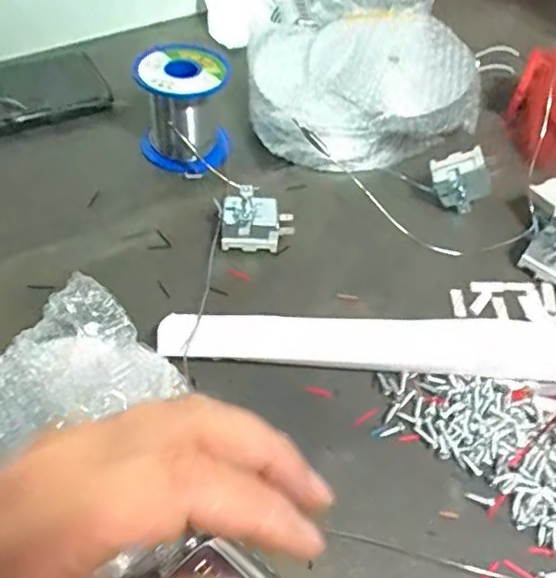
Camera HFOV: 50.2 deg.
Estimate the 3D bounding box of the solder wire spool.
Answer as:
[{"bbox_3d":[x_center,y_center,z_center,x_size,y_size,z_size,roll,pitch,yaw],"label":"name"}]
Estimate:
[{"bbox_3d":[-0.066,-0.125,0.417,0.064,0.060,0.066,-6,50,-9],"label":"solder wire spool"}]

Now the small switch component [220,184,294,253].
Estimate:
[{"bbox_3d":[-0.013,-0.044,0.380,0.044,0.027,0.035,0,49,-4],"label":"small switch component"}]

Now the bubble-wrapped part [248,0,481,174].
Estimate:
[{"bbox_3d":[0.056,-0.181,0.470,0.174,0.078,0.185,-13,52,-15],"label":"bubble-wrapped part"}]

